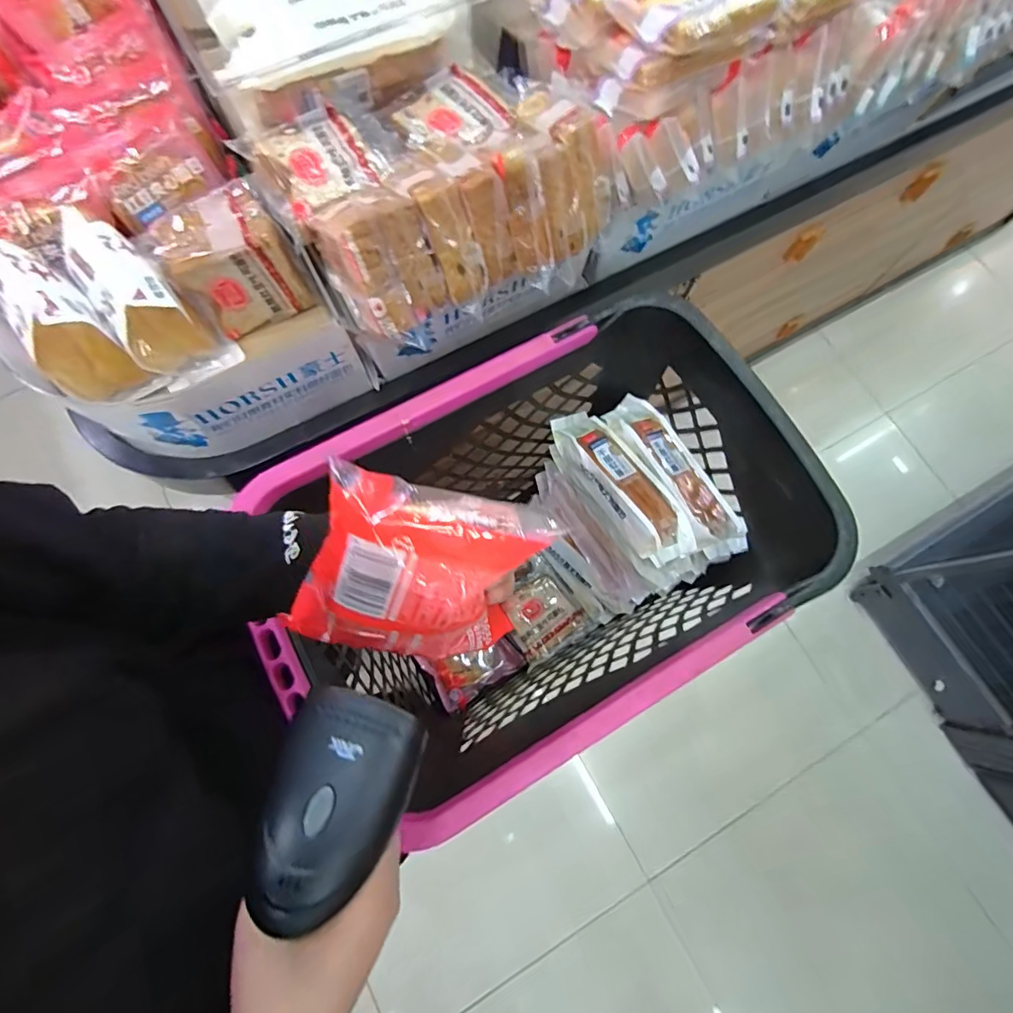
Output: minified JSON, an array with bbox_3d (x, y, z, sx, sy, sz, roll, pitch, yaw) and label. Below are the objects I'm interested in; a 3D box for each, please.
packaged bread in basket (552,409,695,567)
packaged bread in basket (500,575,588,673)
[{"bbox_3d":[0.154,-0.025,0.693,0.074,0.072,0.244,-31,65,-10],"label":"packaged bread in basket"},{"bbox_3d":[0.059,0.180,0.832,0.118,0.031,0.113,-34,78,-10],"label":"packaged bread in basket"}]

